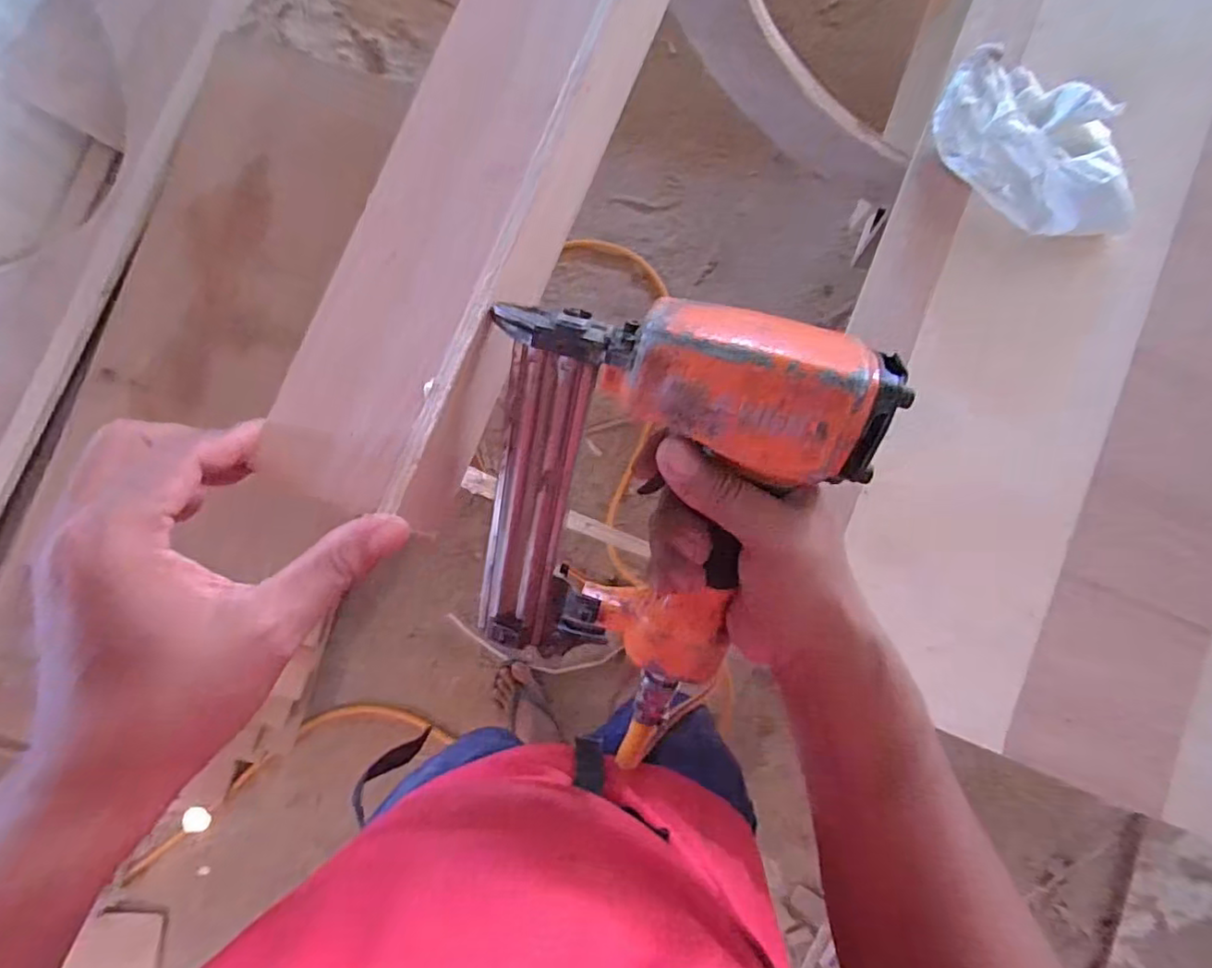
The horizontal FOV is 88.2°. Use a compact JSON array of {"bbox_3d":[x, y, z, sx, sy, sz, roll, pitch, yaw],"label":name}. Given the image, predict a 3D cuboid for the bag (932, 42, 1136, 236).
[{"bbox_3d":[0.346,-0.267,0.501,0.172,0.040,0.104,37,86,6],"label":"bag"}]

